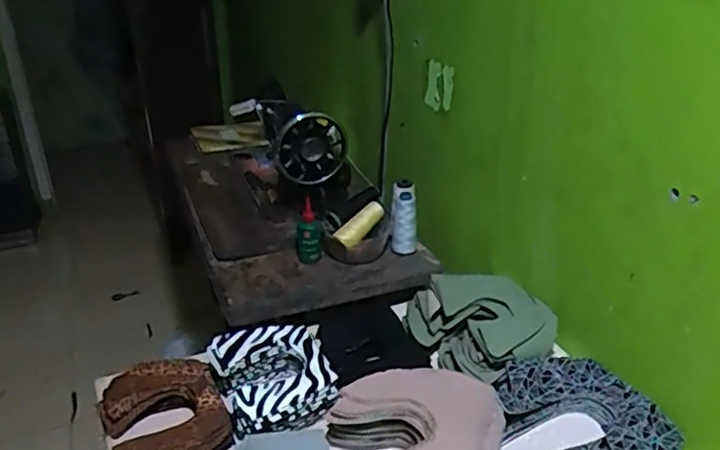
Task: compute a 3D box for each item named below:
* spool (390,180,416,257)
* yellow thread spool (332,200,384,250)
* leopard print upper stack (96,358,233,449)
[{"bbox_3d":[0.082,-0.009,1.124,0.048,0.124,0.048,1,28,2],"label":"spool"},{"bbox_3d":[0.000,-0.001,1.095,0.109,0.038,0.033,-43,42,-18],"label":"yellow thread spool"},{"bbox_3d":[-0.235,0.236,0.738,0.137,0.038,0.181,-13,31,-23],"label":"leopard print upper stack"}]

